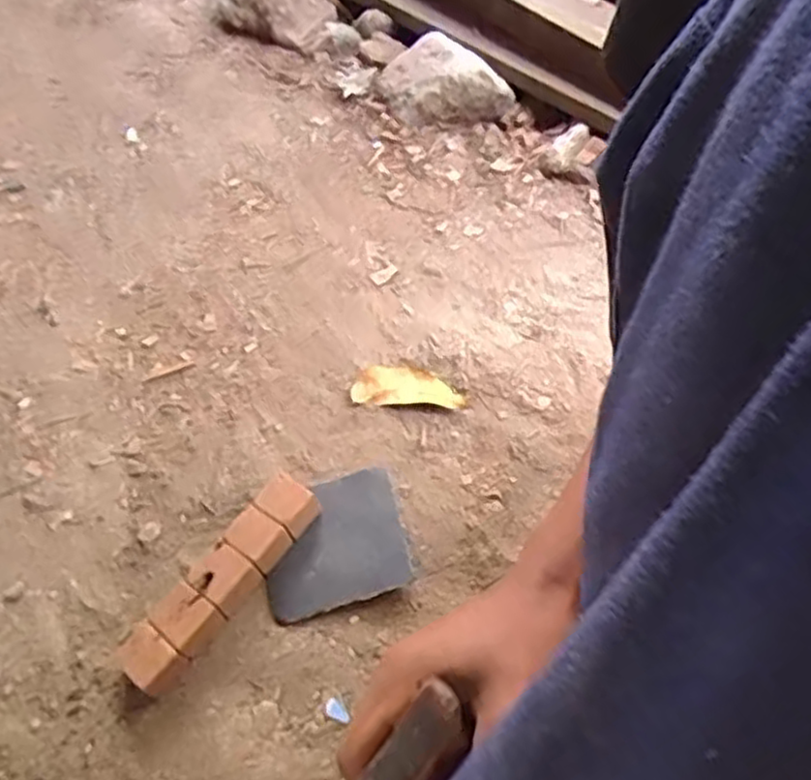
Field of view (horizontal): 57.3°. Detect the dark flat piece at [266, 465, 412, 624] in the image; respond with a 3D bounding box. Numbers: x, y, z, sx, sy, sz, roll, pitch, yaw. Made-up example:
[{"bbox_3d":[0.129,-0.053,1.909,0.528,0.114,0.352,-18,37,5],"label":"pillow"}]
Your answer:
[{"bbox_3d":[-0.058,0.123,0.604,0.113,0.008,0.110,-16,52,-7],"label":"dark flat piece"}]

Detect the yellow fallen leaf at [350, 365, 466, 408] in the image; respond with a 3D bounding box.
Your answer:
[{"bbox_3d":[0.004,-0.004,0.693,0.102,0.007,0.045,6,52,10],"label":"yellow fallen leaf"}]

